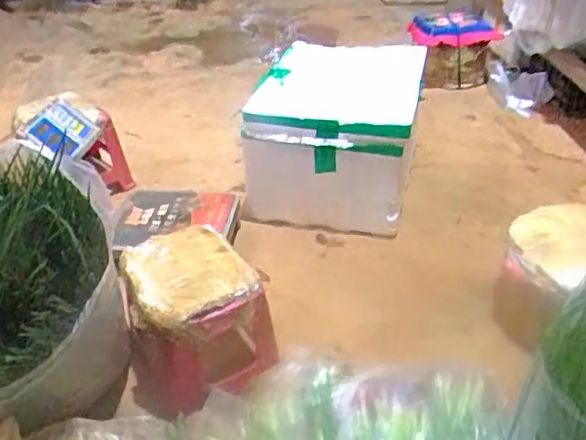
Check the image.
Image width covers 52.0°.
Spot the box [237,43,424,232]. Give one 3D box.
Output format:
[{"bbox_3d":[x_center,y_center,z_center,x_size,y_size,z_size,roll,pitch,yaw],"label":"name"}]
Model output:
[{"bbox_3d":[0.125,-0.254,1.735,0.439,0.364,0.478,7,34,13],"label":"box"}]

